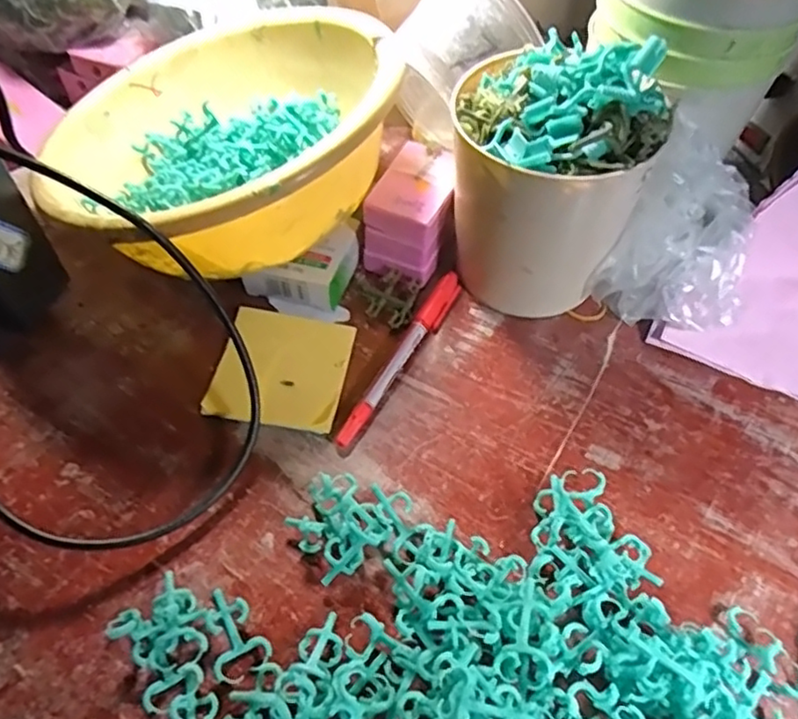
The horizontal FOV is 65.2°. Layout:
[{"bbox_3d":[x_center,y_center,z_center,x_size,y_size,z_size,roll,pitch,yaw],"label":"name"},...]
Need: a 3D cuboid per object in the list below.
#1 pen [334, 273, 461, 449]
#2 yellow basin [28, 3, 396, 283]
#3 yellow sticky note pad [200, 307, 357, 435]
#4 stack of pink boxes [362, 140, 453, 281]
[{"bbox_3d":[0.002,-0.004,0.378,0.013,0.010,0.137,27,59,17],"label":"pen"},{"bbox_3d":[-0.110,-0.133,0.401,0.216,0.116,0.214,0,55,0],"label":"yellow basin"},{"bbox_3d":[-0.070,0.004,0.373,0.076,0.004,0.078,8,55,5],"label":"yellow sticky note pad"},{"bbox_3d":[0.011,-0.095,0.411,0.045,0.057,0.071,21,57,14],"label":"stack of pink boxes"}]

